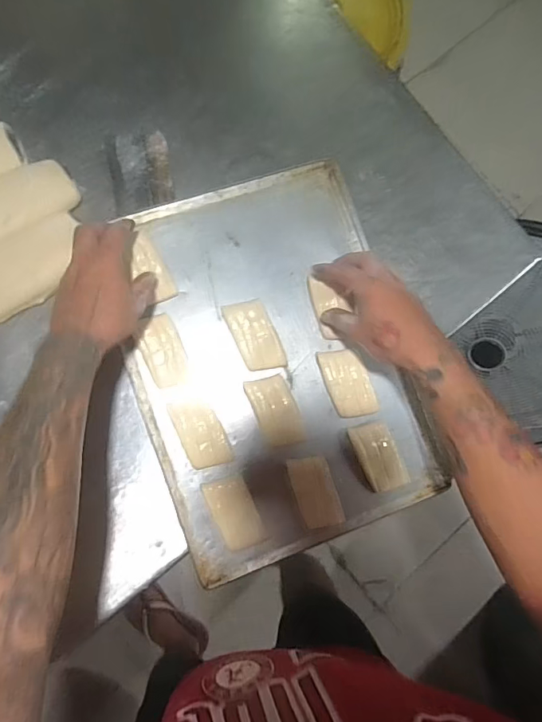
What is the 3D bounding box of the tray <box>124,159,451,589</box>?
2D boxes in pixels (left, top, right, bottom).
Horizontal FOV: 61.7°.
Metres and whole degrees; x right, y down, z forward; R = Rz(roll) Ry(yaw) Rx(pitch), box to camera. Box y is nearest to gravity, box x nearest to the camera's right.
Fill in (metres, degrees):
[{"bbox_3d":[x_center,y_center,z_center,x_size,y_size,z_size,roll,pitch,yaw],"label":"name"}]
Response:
[{"bbox_3d":[-0.001,0.000,0.564,0.321,0.021,0.448,-18,86,-7],"label":"tray"}]

